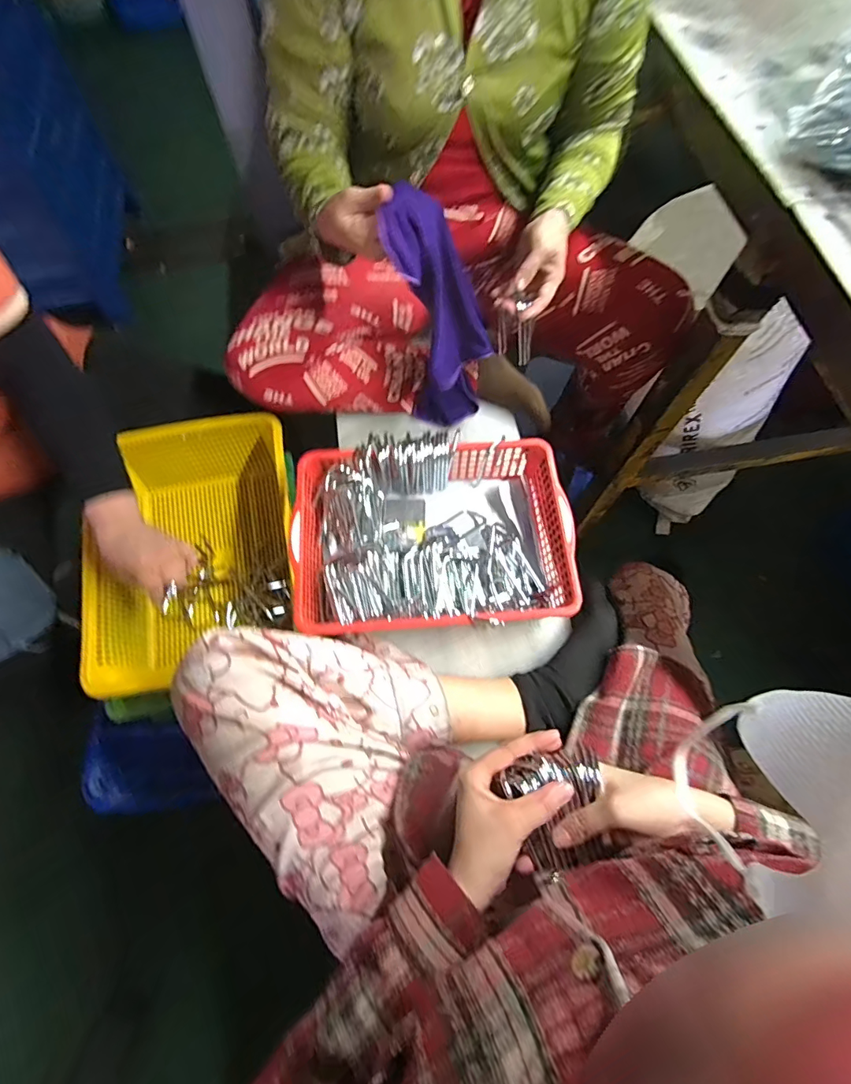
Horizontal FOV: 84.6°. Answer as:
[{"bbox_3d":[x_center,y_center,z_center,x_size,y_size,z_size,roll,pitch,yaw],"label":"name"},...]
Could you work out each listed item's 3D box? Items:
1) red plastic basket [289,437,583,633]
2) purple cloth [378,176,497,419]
[{"bbox_3d":[0.009,-0.010,0.670,0.363,0.098,0.253,-3,68,-1],"label":"red plastic basket"},{"bbox_3d":[0.022,-0.282,0.643,0.127,0.326,0.087,-1,68,0],"label":"purple cloth"}]

